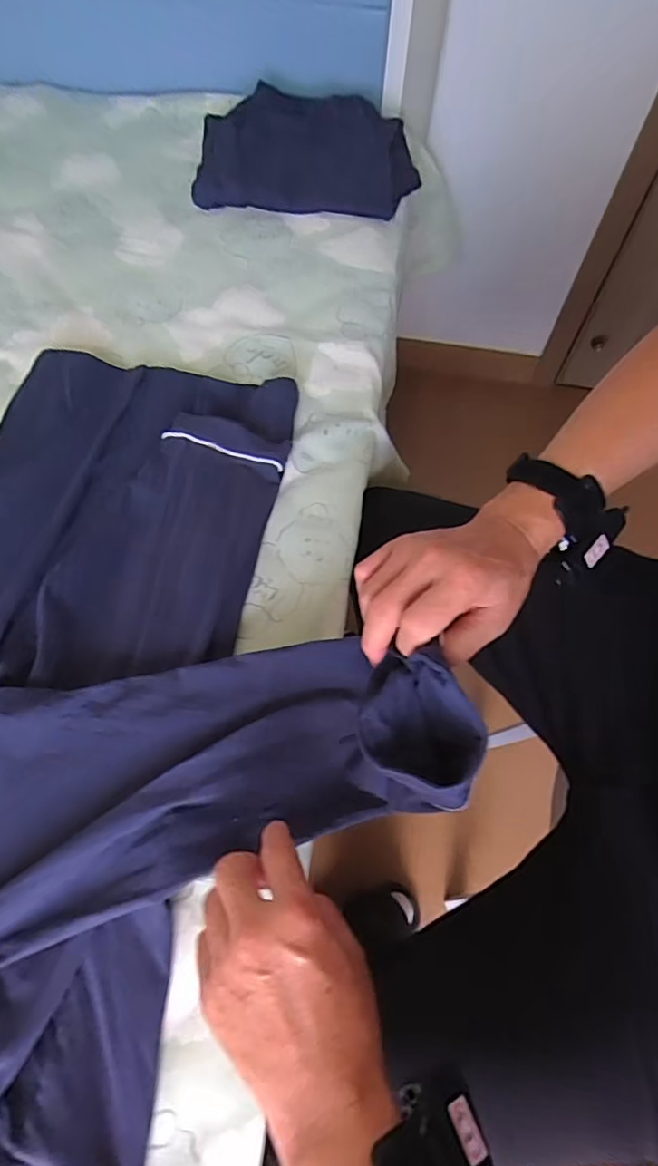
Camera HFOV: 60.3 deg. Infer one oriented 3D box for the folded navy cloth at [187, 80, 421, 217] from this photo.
[{"bbox_3d":[-0.029,-0.639,0.830,0.308,0.067,0.226,3,62,0],"label":"folded navy cloth"}]

